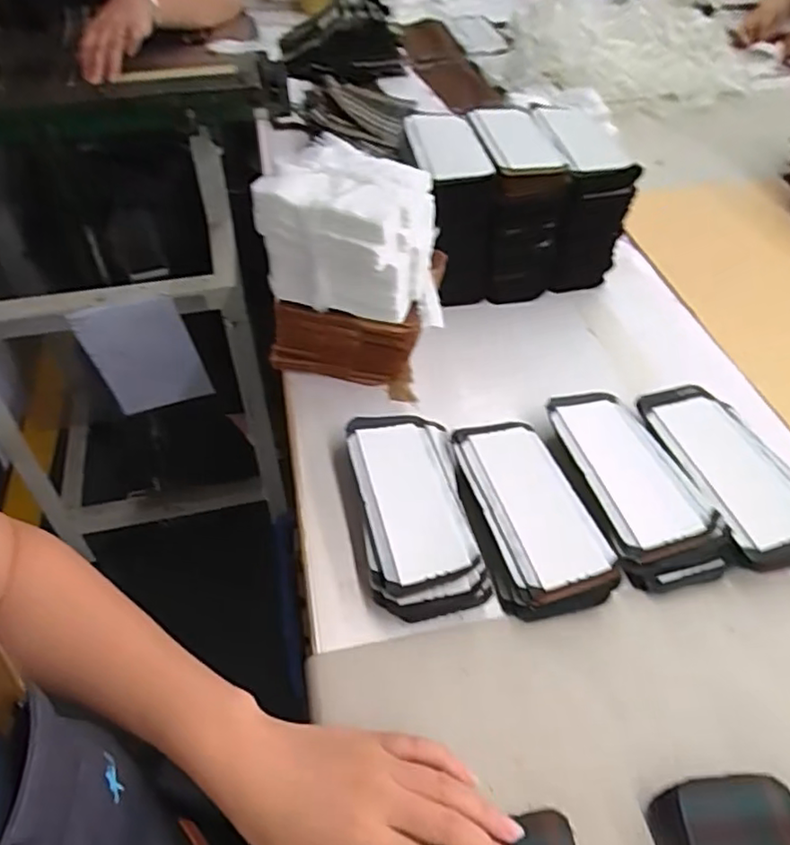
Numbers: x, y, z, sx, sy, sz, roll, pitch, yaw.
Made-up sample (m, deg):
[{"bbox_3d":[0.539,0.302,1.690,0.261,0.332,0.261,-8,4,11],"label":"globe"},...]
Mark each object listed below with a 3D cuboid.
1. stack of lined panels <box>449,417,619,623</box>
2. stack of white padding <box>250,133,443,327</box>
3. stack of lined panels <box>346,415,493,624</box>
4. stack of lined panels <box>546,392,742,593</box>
[{"bbox_3d":[0.106,0.070,0.505,0.091,0.025,0.165,-8,47,-4],"label":"stack of lined panels"},{"bbox_3d":[-0.031,-0.163,0.557,0.149,0.110,0.114,14,49,13],"label":"stack of white padding"},{"bbox_3d":[0.014,0.067,0.507,0.084,0.032,0.178,-9,47,-5],"label":"stack of lined panels"},{"bbox_3d":[0.194,0.048,0.525,0.083,0.024,0.184,-13,47,-9],"label":"stack of lined panels"}]

